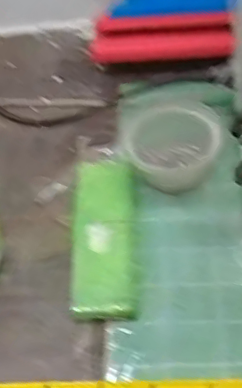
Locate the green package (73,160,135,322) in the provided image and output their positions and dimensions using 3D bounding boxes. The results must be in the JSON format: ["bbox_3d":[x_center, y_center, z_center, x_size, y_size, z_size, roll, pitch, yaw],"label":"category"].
[{"bbox_3d":[-0.017,0.038,0.562,0.060,0.017,0.181,-3,49,4],"label":"green package"}]

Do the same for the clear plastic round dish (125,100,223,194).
[{"bbox_3d":[0.054,-0.055,0.602,0.098,0.037,0.101,-3,49,4],"label":"clear plastic round dish"}]

